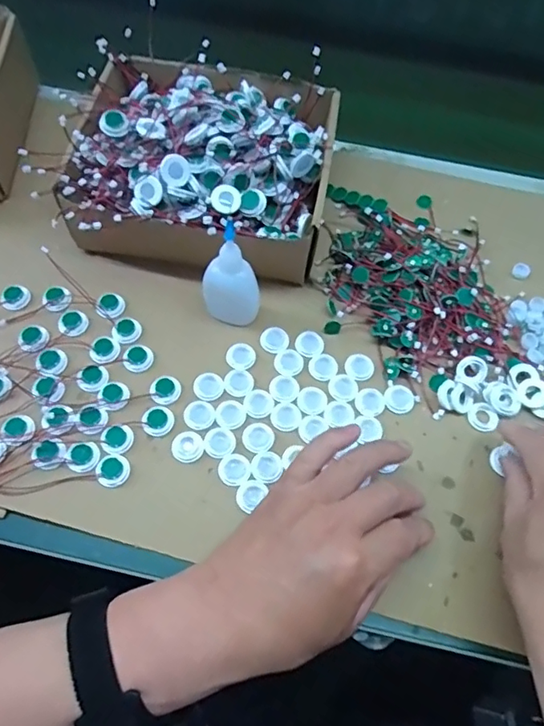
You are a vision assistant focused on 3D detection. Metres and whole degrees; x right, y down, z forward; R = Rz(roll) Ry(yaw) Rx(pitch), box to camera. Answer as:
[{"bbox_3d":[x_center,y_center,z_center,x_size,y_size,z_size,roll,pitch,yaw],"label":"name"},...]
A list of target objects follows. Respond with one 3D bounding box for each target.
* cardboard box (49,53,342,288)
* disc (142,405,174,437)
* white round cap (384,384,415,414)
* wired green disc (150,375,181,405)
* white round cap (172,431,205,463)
[{"bbox_3d":[-0.057,-0.167,0.459,0.207,0.089,0.214,9,62,2],"label":"cardboard box"},{"bbox_3d":[-0.085,0.042,0.394,0.022,0.004,0.023,1,62,-2],"label":"disc"},{"bbox_3d":[0.100,0.028,0.417,0.023,0.004,0.023,1,62,-2],"label":"white round cap"},{"bbox_3d":[-0.081,0.020,0.406,0.022,0.006,0.021,1,62,-2],"label":"wired green disc"},{"bbox_3d":[-0.061,0.060,0.388,0.023,0.004,0.022,1,62,-2],"label":"white round cap"}]

